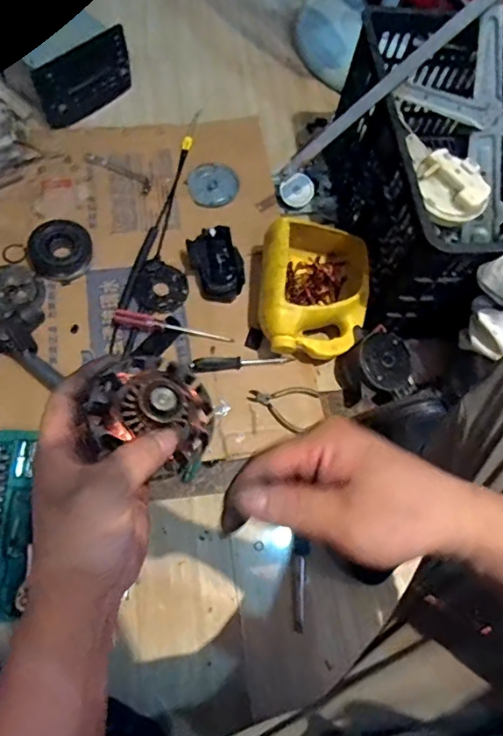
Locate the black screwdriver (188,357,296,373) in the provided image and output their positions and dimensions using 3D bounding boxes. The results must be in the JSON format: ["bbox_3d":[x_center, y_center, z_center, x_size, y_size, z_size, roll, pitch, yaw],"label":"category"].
[{"bbox_3d":[-0.012,-0.008,0.876,0.176,0.016,0.023,-4,63,-17],"label":"black screwdriver"}]

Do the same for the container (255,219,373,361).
[{"bbox_3d":[0.106,-0.127,0.884,0.179,0.115,0.224,6,63,2],"label":"container"}]

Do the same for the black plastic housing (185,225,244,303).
[{"bbox_3d":[-0.060,-0.183,0.914,0.083,0.054,0.122,-19,65,-10],"label":"black plastic housing"}]

